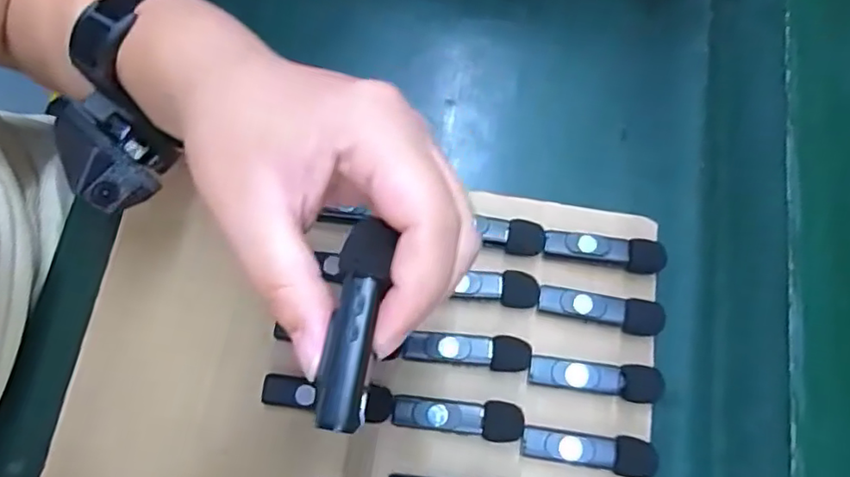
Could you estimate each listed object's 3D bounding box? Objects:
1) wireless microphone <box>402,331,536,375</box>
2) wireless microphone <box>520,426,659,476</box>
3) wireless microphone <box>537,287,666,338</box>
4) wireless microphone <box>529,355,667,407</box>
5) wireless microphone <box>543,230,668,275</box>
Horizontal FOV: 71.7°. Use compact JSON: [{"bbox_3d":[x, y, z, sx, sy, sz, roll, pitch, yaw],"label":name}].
[{"bbox_3d":[0.022,0.058,0.303,0.064,0.009,0.017,8,73,-3],"label":"wireless microphone"},{"bbox_3d":[0.081,0.104,0.290,0.065,0.012,0.018,12,73,-2],"label":"wireless microphone"},{"bbox_3d":[0.093,0.038,0.311,0.065,0.011,0.017,13,73,-1],"label":"wireless microphone"},{"bbox_3d":[0.088,0.072,0.301,0.067,0.009,0.018,8,73,-3],"label":"wireless microphone"},{"bbox_3d":[0.098,0.007,0.323,0.064,0.014,0.017,12,73,-2],"label":"wireless microphone"}]

